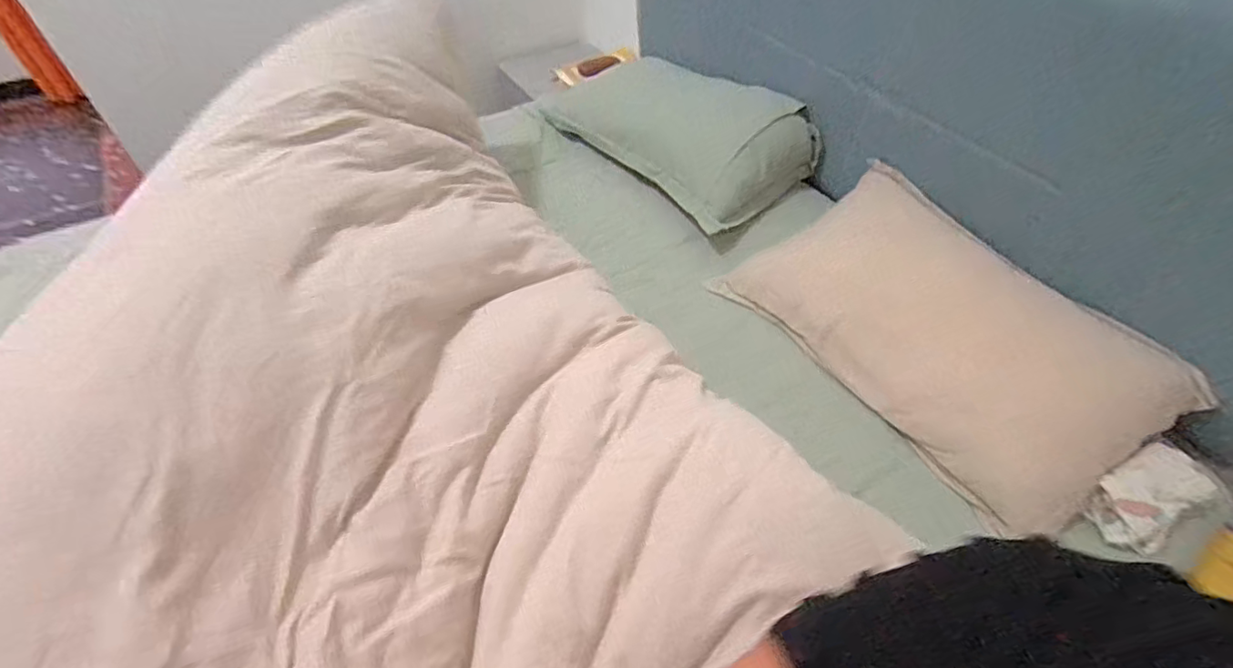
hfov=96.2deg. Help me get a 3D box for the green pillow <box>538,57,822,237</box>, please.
[{"bbox_3d":[0.108,-0.574,1.409,0.388,0.220,0.806,-29,55,-25],"label":"green pillow"}]

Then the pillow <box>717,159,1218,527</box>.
[{"bbox_3d":[0.587,-0.009,1.014,0.435,0.140,0.674,-42,65,4],"label":"pillow"}]

